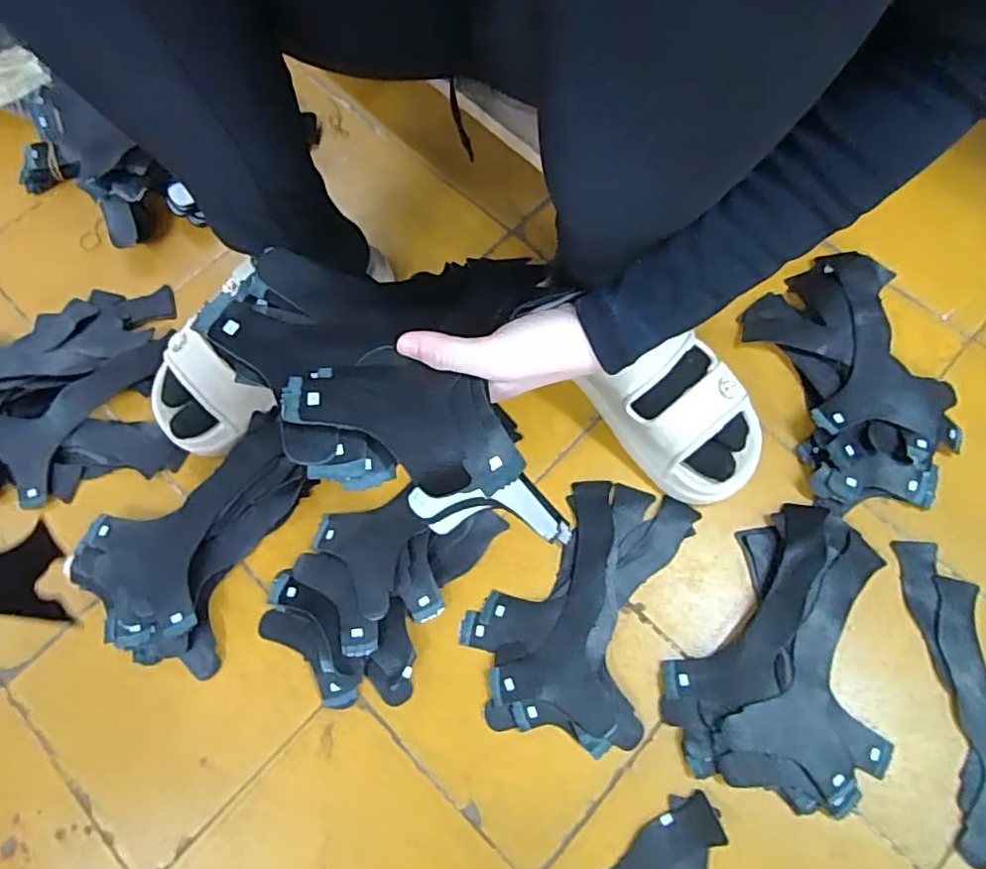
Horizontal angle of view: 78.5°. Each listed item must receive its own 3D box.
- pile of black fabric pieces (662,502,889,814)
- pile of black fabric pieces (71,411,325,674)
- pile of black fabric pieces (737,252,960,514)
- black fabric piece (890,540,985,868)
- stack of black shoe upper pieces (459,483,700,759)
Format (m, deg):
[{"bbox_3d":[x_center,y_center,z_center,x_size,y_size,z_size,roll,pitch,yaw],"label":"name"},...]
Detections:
[{"bbox_3d":[0.222,0.161,0.471,0.155,0.020,0.217,9,72,5],"label":"pile of black fabric pieces"},{"bbox_3d":[-0.238,0.088,0.510,0.146,0.027,0.203,41,77,14],"label":"pile of black fabric pieces"},{"bbox_3d":[0.323,-0.052,0.537,0.140,0.029,0.222,-15,71,-3],"label":"pile of black fabric pieces"},{"bbox_3d":[0.383,0.196,0.462,0.094,0.007,0.224,-1,71,2],"label":"black fabric piece"},{"bbox_3d":[0.068,0.133,0.489,0.149,0.020,0.210,18,73,8],"label":"stack of black shoe upper pieces"}]

